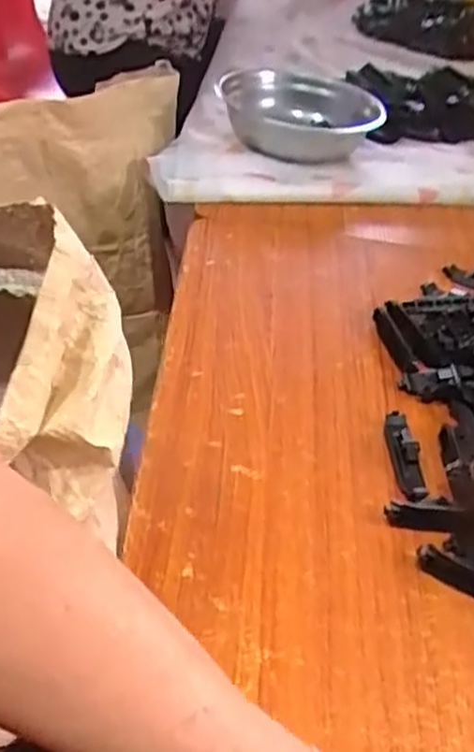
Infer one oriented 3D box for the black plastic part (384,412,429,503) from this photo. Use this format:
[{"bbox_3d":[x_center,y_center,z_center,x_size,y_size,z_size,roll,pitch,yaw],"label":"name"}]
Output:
[{"bbox_3d":[0.121,0.057,0.531,0.018,0.011,0.078,2,42,-6],"label":"black plastic part"}]

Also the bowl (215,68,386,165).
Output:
[{"bbox_3d":[0.072,-0.309,0.875,0.182,0.048,0.165,-3,43,-12],"label":"bowl"}]

